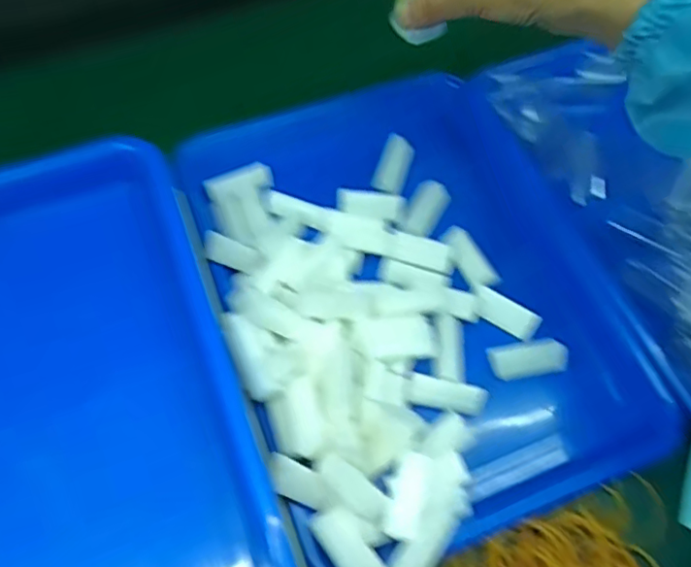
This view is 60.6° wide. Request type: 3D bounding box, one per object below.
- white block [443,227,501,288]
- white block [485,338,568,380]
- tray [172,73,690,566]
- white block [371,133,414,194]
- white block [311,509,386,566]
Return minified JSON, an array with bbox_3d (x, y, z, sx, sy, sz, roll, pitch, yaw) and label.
[{"bbox_3d":[0.090,-0.019,0.424,0.020,0.011,0.051,-22,65,-13],"label":"white block"},{"bbox_3d":[0.122,0.049,0.394,0.049,0.009,0.024,-10,62,-7],"label":"white block"},{"bbox_3d":[0.040,-0.008,0.405,0.247,0.073,0.338,-19,64,-12],"label":"tray"},{"bbox_3d":[0.038,-0.094,0.462,0.024,0.009,0.050,16,62,7],"label":"white block"},{"bbox_3d":[0.002,0.142,0.314,0.020,0.011,0.048,-36,68,-19],"label":"white block"}]

